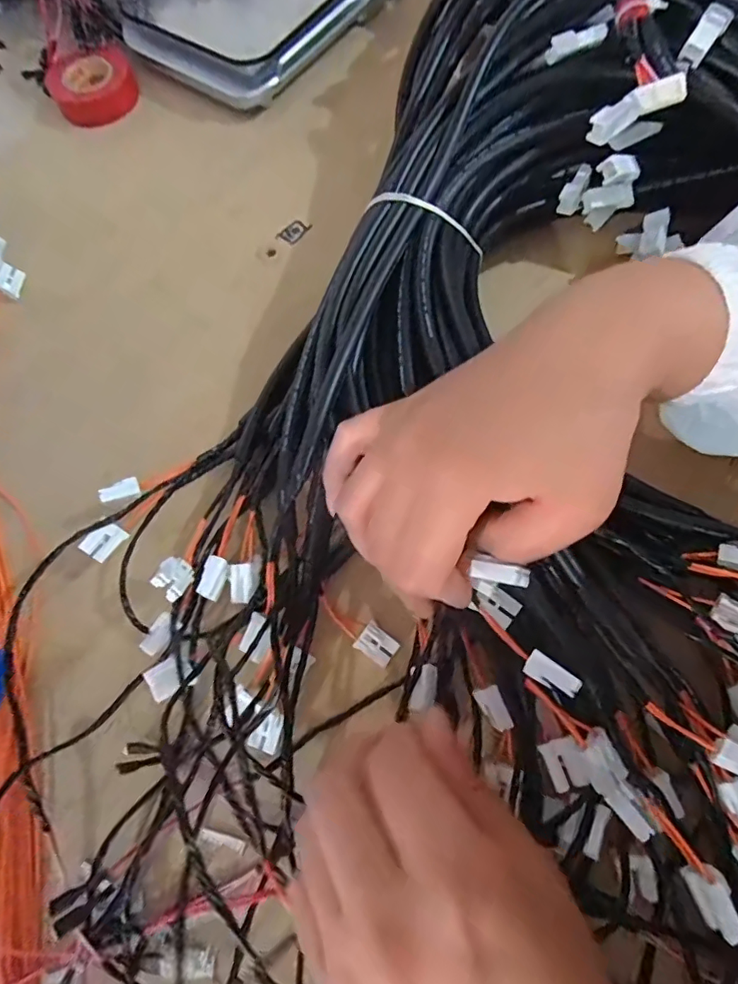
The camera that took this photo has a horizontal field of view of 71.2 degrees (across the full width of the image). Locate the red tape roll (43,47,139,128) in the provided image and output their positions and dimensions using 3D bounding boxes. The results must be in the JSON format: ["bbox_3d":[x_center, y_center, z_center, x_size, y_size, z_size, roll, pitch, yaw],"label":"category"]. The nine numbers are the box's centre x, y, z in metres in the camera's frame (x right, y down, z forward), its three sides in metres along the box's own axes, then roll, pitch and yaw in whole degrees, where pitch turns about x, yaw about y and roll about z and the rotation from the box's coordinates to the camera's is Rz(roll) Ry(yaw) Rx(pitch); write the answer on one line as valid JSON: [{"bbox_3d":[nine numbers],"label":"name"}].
[{"bbox_3d":[-0.204,-0.302,0.381,0.059,0.022,0.051,-35,72,-10],"label":"red tape roll"}]

